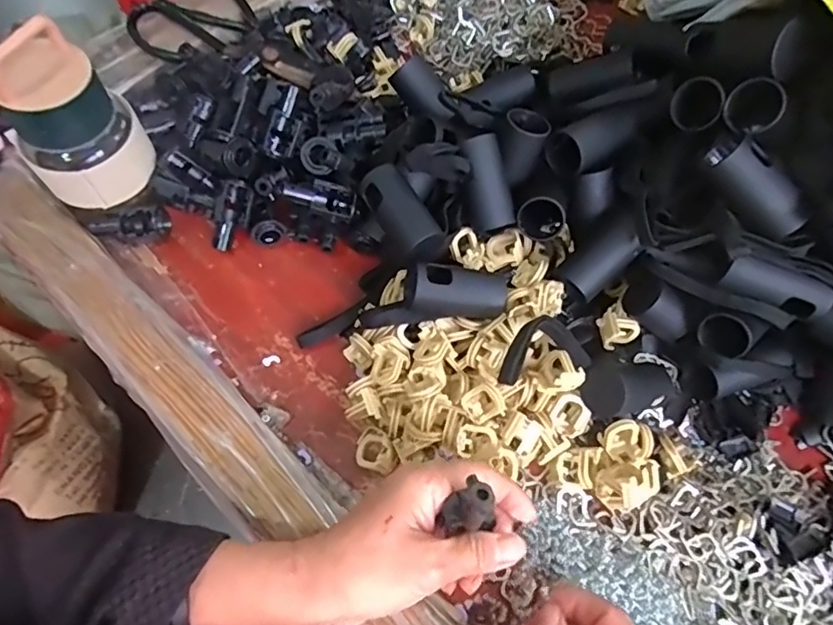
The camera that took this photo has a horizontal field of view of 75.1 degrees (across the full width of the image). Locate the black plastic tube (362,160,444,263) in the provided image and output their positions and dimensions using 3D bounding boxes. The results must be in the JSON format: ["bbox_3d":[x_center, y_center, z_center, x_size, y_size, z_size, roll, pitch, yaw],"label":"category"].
[{"bbox_3d":[-0.009,-0.062,0.354,0.032,0.031,0.064,-25,67,-13],"label":"black plastic tube"}]

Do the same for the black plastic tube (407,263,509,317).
[{"bbox_3d":[0.026,-0.013,0.347,0.067,0.025,0.024,4,67,-16],"label":"black plastic tube"}]

